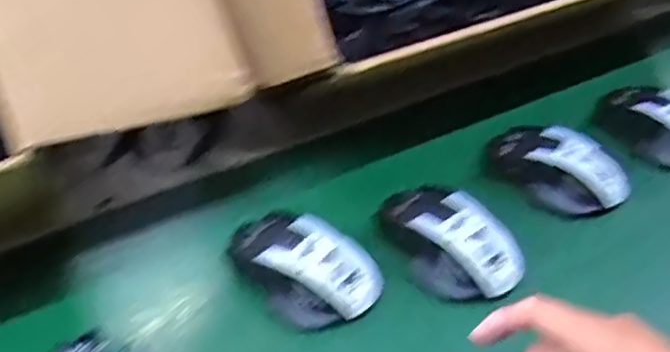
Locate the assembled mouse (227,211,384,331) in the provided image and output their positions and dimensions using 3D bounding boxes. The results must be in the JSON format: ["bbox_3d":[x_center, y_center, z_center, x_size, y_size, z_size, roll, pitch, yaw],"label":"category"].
[{"bbox_3d":[-0.028,0.064,0.464,0.118,0.037,0.068,23,46,26],"label":"assembled mouse"}]

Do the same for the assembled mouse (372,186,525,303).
[{"bbox_3d":[0.084,0.046,0.479,0.072,0.035,0.108,-31,49,-30],"label":"assembled mouse"}]

